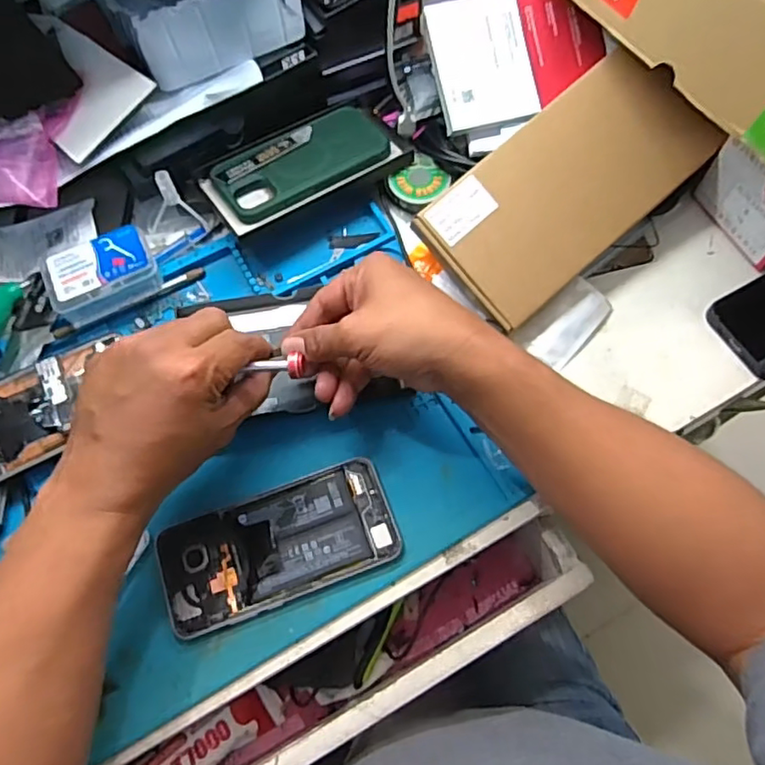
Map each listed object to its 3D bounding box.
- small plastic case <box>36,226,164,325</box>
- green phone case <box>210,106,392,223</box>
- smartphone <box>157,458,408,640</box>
[{"bbox_3d":[-0.228,-0.093,0.489,0.084,0.029,0.062,-20,68,-7],"label":"small plastic case"},{"bbox_3d":[-0.072,-0.196,0.525,0.150,0.007,0.076,-30,68,-15],"label":"green phone case"},{"bbox_3d":[-0.072,0.113,0.420,0.159,0.007,0.075,-20,68,-7],"label":"smartphone"}]

